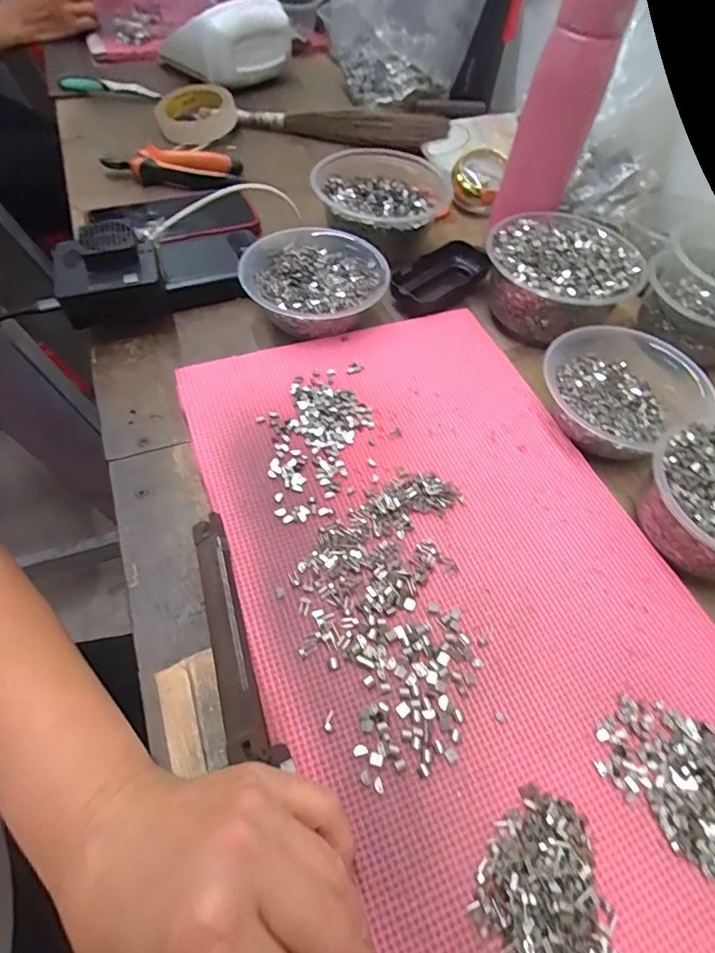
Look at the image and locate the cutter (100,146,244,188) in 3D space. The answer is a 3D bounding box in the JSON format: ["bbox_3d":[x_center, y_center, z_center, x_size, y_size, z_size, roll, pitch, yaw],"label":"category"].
[{"bbox_3d":[-0.218,-0.371,0.582,0.145,0.028,0.058,2,57,-1],"label":"cutter"}]

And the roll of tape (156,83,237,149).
[{"bbox_3d":[-0.215,-0.482,0.650,0.095,0.031,0.100,1,57,-1],"label":"roll of tape"}]

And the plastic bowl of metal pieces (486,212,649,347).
[{"bbox_3d":[0.180,-0.184,0.446,0.128,0.055,0.134,-23,61,-16],"label":"plastic bowl of metal pieces"}]

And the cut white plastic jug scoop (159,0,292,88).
[{"bbox_3d":[-0.188,-0.633,0.722,0.181,0.078,0.055,-22,61,-15],"label":"cut white plastic jug scoop"}]

